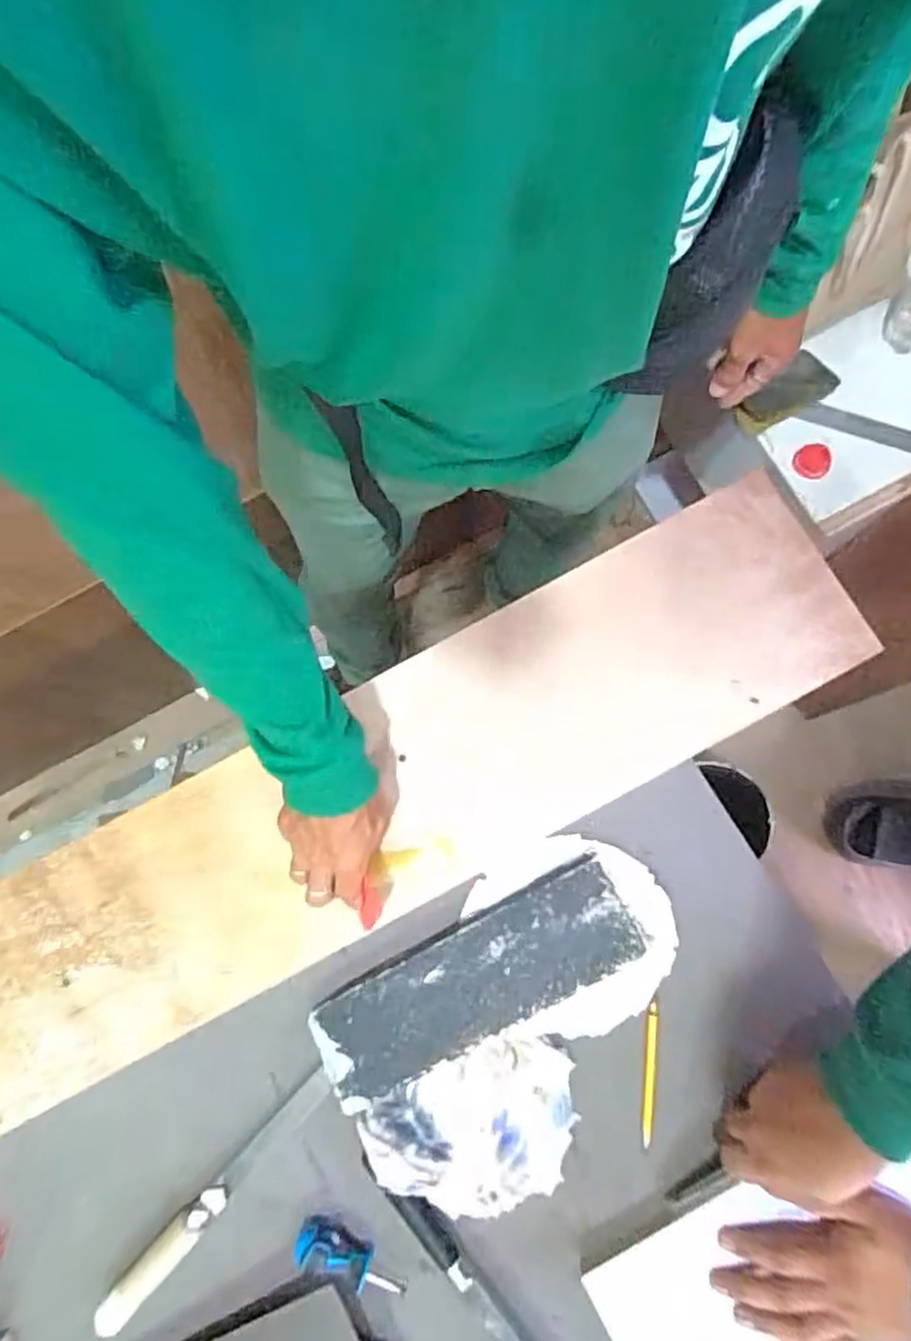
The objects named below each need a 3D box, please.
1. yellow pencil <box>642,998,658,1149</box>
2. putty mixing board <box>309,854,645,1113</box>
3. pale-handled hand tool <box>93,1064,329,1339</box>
[{"bbox_3d":[0.172,0.355,0.616,0.011,0.010,0.120,4,79,5],"label":"yellow pencil"},{"bbox_3d":[0.015,0.277,0.619,0.304,0.032,0.098,-27,81,-2],"label":"putty mixing board"},{"bbox_3d":[-0.211,0.465,0.615,0.026,0.017,0.263,43,85,11],"label":"pale-handled hand tool"}]

